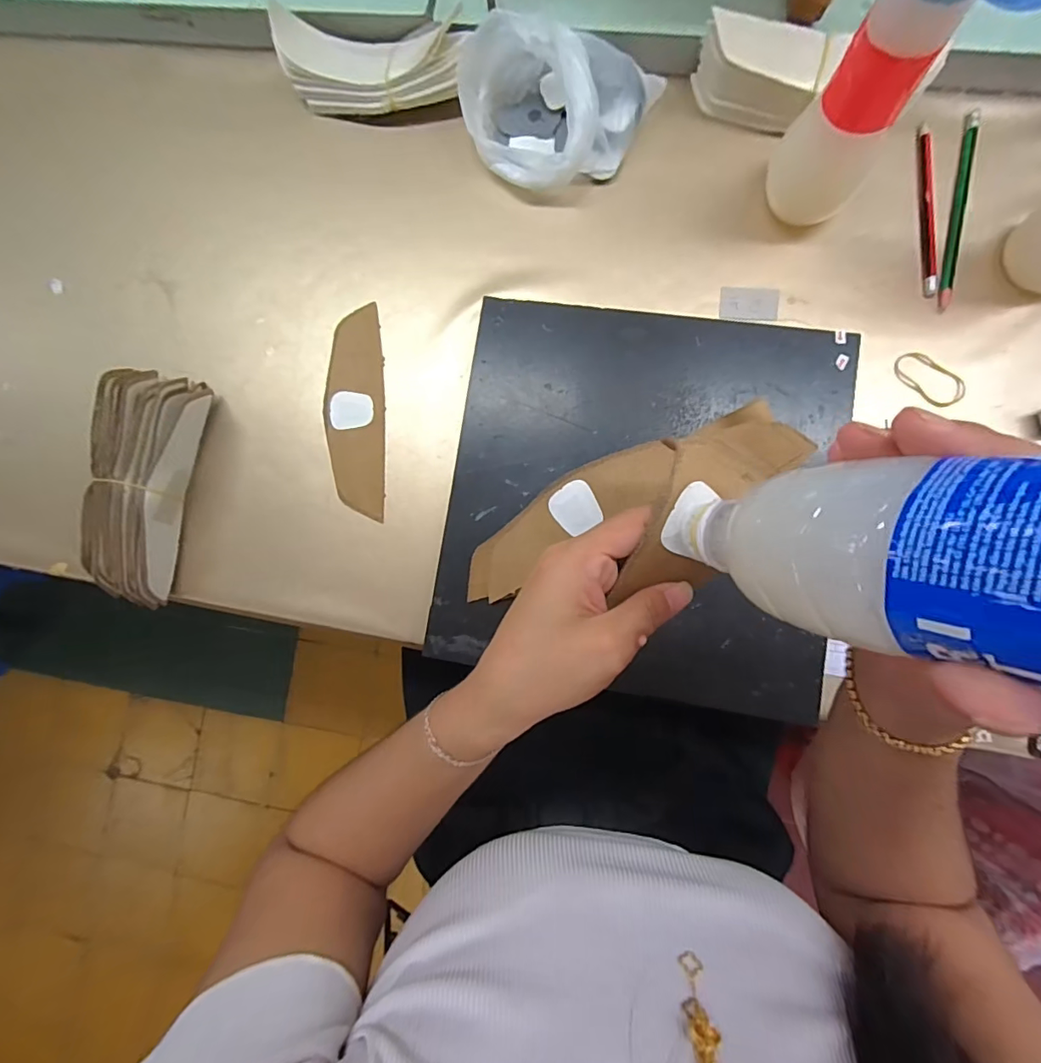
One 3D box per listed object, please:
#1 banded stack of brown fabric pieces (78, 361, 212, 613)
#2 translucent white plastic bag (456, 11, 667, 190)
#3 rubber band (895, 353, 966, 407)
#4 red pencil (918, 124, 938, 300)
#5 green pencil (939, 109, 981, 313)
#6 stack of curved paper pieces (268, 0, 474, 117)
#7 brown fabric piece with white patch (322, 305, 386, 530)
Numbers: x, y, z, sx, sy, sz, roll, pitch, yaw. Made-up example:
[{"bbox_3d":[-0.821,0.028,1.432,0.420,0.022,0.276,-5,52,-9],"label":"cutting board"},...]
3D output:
[{"bbox_3d":[-0.329,-0.041,0.422,0.075,0.064,0.199,12,89,6],"label":"banded stack of brown fabric pieces"},{"bbox_3d":[0.024,-0.362,0.403,0.143,0.062,0.132,34,91,5],"label":"translucent white plastic bag"},{"bbox_3d":[0.328,-0.121,0.390,0.057,0.004,0.030,33,91,6],"label":"rubber band"},{"bbox_3d":[0.335,-0.265,0.399,0.012,0.006,0.144,-1,88,5],"label":"red pencil"},{"bbox_3d":[0.358,-0.262,0.396,0.012,0.004,0.168,11,89,6],"label":"green pencil"},{"bbox_3d":[-0.131,-0.409,0.428,0.174,0.040,0.063,5,89,5],"label":"stack of curved paper pieces"},{"bbox_3d":[-0.148,-0.107,0.435,0.052,0.005,0.187,-3,86,3],"label":"brown fabric piece with white patch"}]

